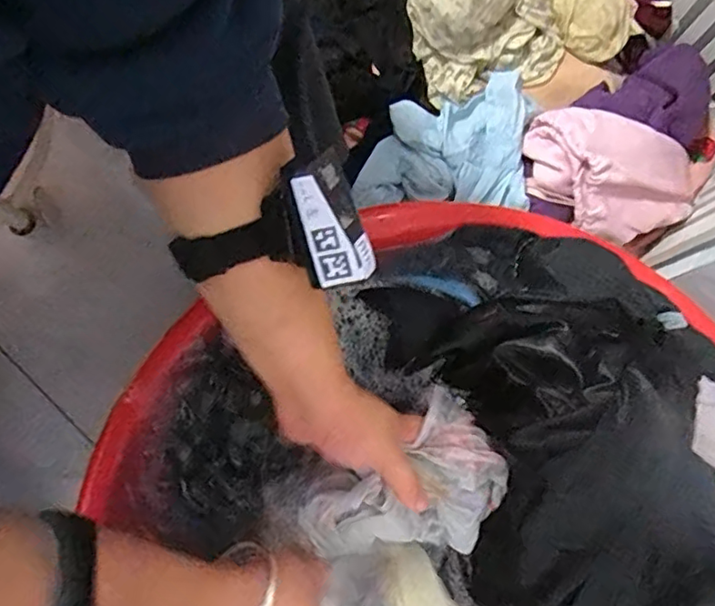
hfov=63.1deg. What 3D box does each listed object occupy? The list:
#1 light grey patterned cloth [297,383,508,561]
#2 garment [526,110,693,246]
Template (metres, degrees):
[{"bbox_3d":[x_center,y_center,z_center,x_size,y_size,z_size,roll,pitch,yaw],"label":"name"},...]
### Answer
[{"bbox_3d":[0.038,0.149,0.432,0.153,0.053,0.097,-39,83,-7],"label":"light grey patterned cloth"},{"bbox_3d":[0.257,-0.127,0.587,0.181,0.061,0.108,14,80,2],"label":"garment"}]

